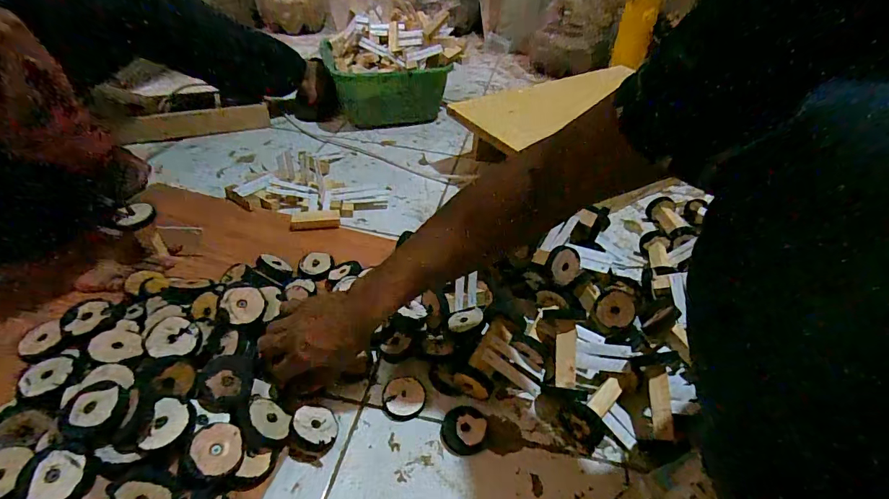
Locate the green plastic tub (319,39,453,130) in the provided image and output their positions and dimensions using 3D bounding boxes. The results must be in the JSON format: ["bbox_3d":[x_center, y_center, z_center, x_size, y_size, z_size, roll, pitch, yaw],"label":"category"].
[{"bbox_3d":[-0.147,-0.402,1.026,0.269,0.130,0.206,-9,44,-16],"label":"green plastic tub"}]

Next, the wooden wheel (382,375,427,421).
[{"bbox_3d":[-0.048,0.176,0.497,0.050,0.011,0.050,3,42,-3],"label":"wooden wheel"}]

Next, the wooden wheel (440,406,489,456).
[{"bbox_3d":[0.023,0.203,0.473,0.052,0.009,0.052,3,42,-3],"label":"wooden wheel"}]

